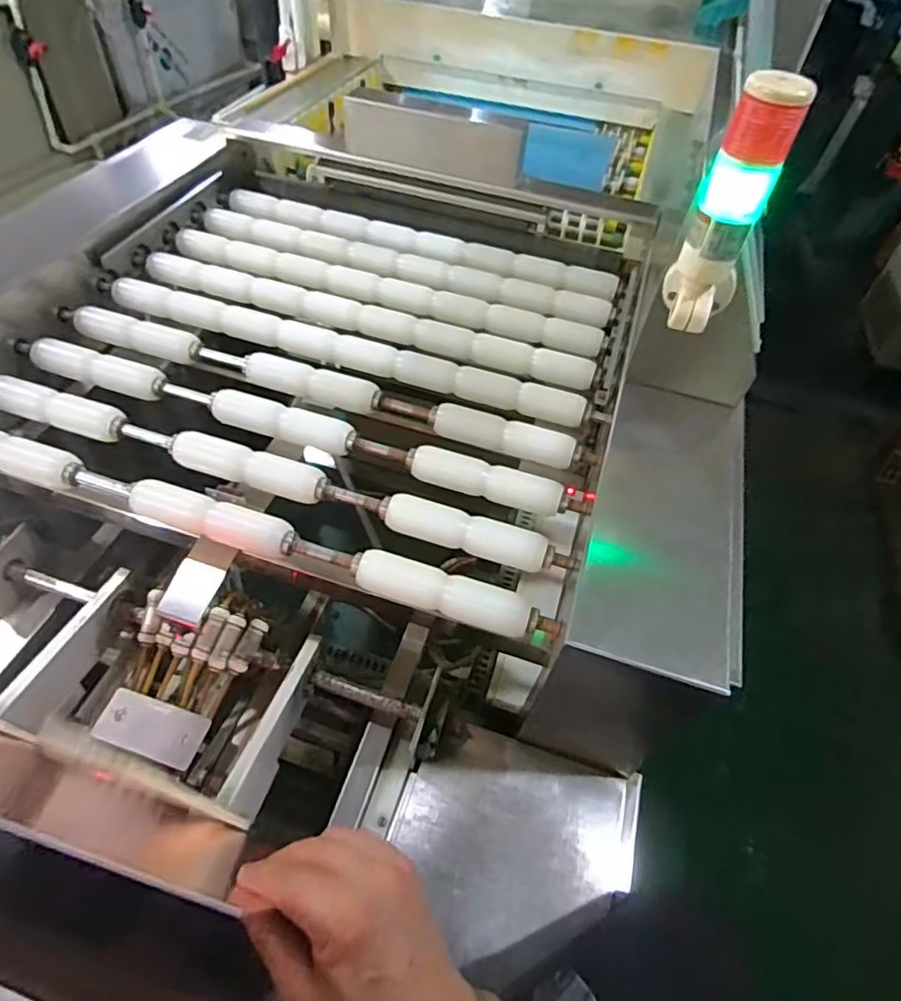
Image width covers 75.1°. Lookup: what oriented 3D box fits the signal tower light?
[{"bbox_3d":[0.250,-0.259,0.524,0.063,0.204,0.079,31,56,19],"label":"signal tower light"}]

